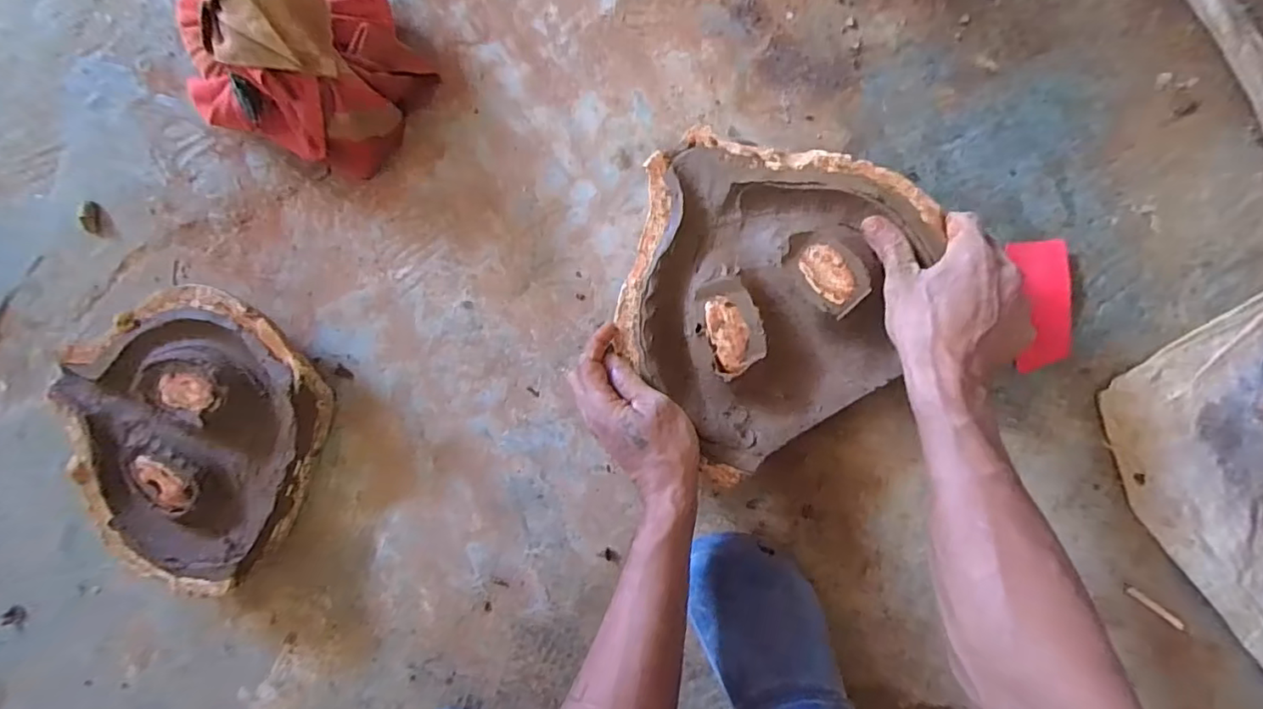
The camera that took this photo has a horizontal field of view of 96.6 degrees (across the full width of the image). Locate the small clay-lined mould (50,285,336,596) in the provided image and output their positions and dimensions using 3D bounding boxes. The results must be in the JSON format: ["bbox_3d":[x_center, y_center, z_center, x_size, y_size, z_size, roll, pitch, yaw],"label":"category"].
[{"bbox_3d":[-0.437,0.067,0.554,0.255,0.072,0.273,1,94,7],"label":"small clay-lined mould"}]

